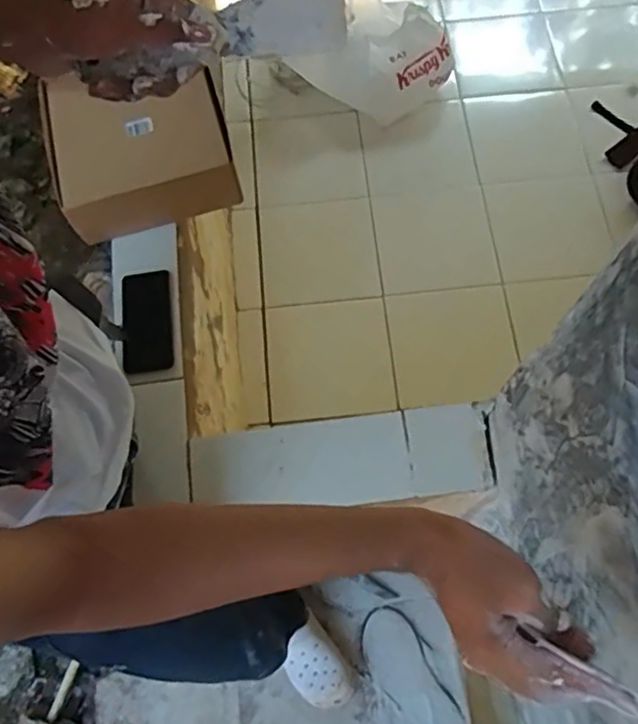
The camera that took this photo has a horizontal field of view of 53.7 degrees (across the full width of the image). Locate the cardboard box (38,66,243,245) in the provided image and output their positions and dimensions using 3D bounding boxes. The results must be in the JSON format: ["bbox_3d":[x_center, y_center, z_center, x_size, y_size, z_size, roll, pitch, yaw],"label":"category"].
[{"bbox_3d":[-0.283,-0.347,0.992,0.263,0.080,0.270,-16,71,-4],"label":"cardboard box"}]

